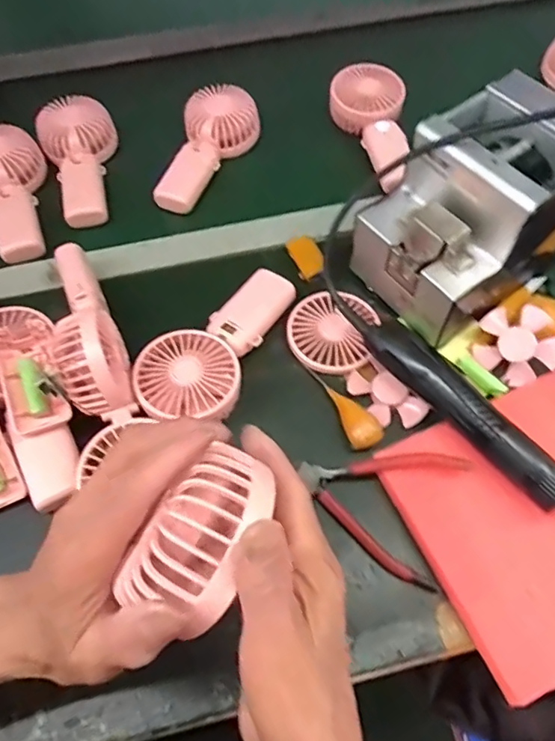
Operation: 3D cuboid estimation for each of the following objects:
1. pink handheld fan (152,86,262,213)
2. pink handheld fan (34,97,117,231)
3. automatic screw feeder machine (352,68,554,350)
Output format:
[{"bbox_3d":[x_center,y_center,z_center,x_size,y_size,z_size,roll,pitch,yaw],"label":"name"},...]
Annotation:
[{"bbox_3d":[-0.080,-0.268,0.645,0.081,0.052,0.177,13,61,9],"label":"pink handheld fan"},{"bbox_3d":[-0.229,-0.252,0.642,0.086,0.058,0.176,-18,61,-9],"label":"pink handheld fan"},{"bbox_3d":[0.180,-0.145,0.496,0.191,0.141,0.132,-35,65,-17],"label":"automatic screw feeder machine"}]

